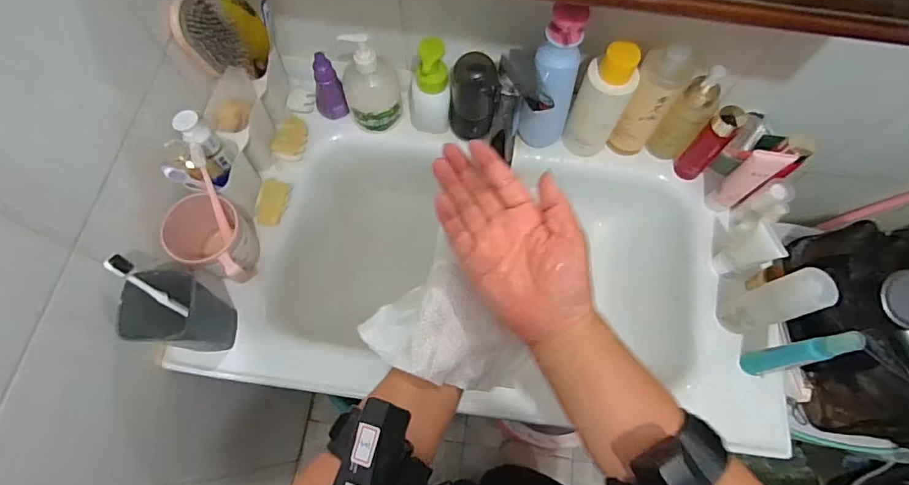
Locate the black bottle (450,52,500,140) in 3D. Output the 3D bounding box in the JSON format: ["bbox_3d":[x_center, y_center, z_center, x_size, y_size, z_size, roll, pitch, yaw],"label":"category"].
[{"bbox_3d":[0.027,-0.201,0.686,0.065,0.122,0.057,3,69,0],"label":"black bottle"}]

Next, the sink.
[{"bbox_3d":[0.059,0.046,0.755,0.747,0.161,0.413,8,69,1],"label":"sink"}]

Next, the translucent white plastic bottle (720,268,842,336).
[{"bbox_3d":[0.382,0.076,0.590,0.044,0.173,0.047,1,69,-1],"label":"translucent white plastic bottle"}]

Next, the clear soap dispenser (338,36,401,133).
[{"bbox_3d":[-0.118,-0.228,0.690,0.078,0.151,0.060,-19,71,-9],"label":"clear soap dispenser"}]

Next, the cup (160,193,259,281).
[{"bbox_3d":[-0.305,-0.004,0.634,0.116,0.108,0.089,22,70,6],"label":"cup"}]

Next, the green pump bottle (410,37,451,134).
[{"bbox_3d":[-0.036,-0.221,0.700,0.059,0.150,0.046,-2,69,-2],"label":"green pump bottle"}]

